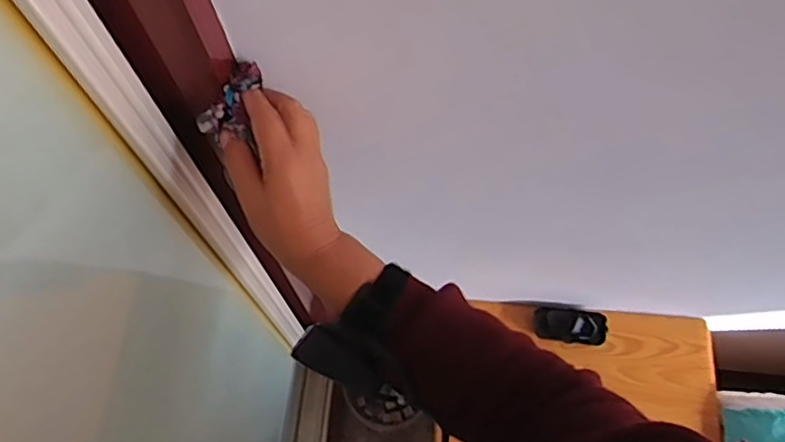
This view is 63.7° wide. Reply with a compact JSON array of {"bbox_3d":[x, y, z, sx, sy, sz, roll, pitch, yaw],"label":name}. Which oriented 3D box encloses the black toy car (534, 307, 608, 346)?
[{"bbox_3d":[0.287,0.167,1.017,0.113,0.044,0.057,5,66,19],"label":"black toy car"}]

